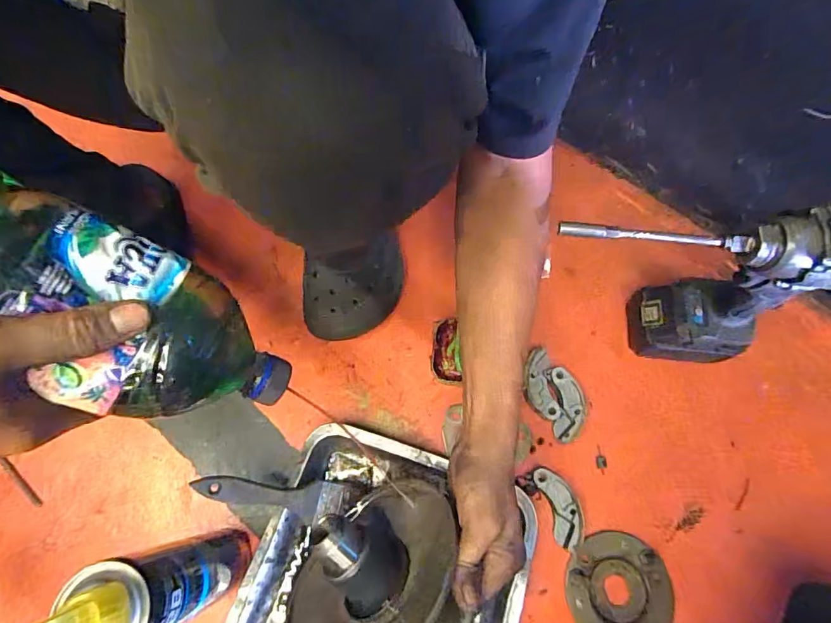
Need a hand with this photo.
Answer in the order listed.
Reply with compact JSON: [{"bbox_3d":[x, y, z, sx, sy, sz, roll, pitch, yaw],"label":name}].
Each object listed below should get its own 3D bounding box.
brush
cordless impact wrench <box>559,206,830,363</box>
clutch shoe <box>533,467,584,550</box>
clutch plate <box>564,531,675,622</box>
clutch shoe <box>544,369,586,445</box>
[{"bbox_3d":[-0.144,0.183,0.441,0.140,0.018,0.038,18,66,-23],"label":"brush"},{"bbox_3d":[0.264,-0.027,0.451,0.248,0.250,0.074,11,70,3],"label":"cordless impact wrench"},{"bbox_3d":[0.157,0.212,0.486,0.034,0.019,0.082,-20,72,-8],"label":"clutch shoe"},{"bbox_3d":[0.212,0.288,0.458,0.105,0.011,0.105,0,70,-1],"label":"clutch plate"},{"bbox_3d":[0.179,0.110,0.528,0.039,0.028,0.082,-6,70,-3],"label":"clutch shoe"}]

